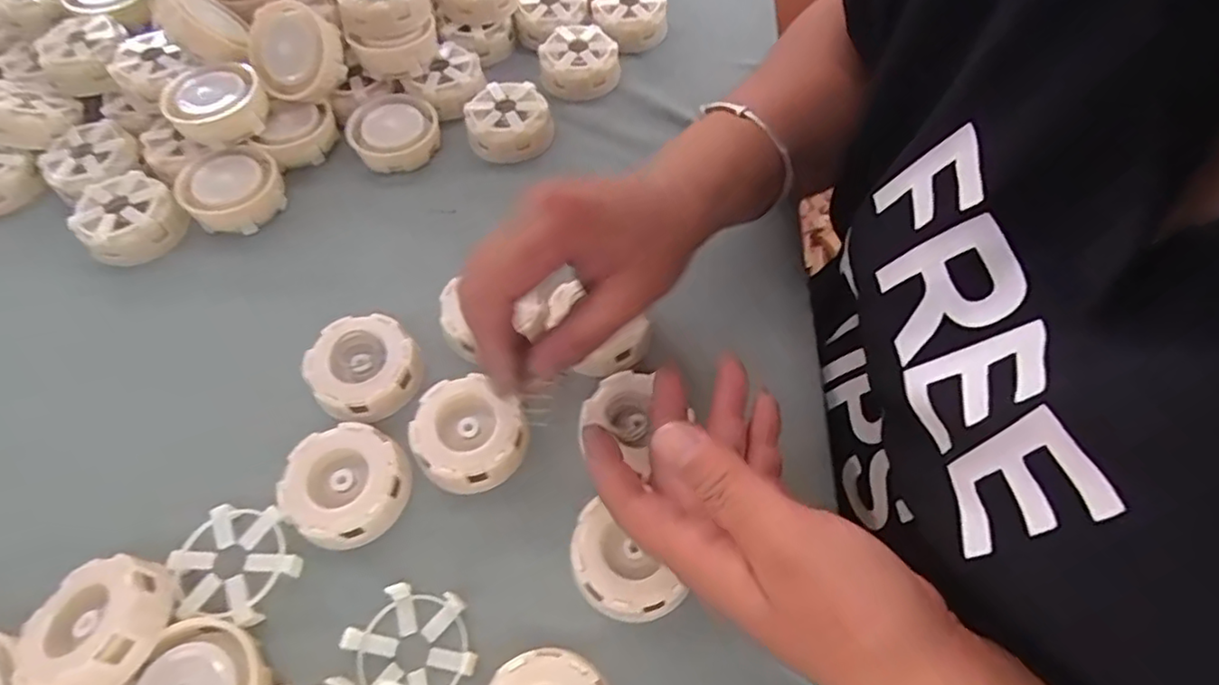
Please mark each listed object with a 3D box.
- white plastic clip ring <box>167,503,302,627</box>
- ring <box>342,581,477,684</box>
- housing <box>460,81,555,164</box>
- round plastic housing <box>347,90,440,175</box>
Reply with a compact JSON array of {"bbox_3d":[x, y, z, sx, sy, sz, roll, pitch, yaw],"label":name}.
[{"bbox_3d":[-0.184,0.109,0.314,0.054,0.010,0.056,0,60,1],"label":"white plastic clip ring"},{"bbox_3d":[-0.092,0.143,0.302,0.056,0.011,0.053,0,60,1],"label":"ring"},{"bbox_3d":[-0.075,-0.163,0.473,0.059,0.032,0.059,0,60,1],"label":"housing"},{"bbox_3d":[-0.159,-0.156,0.472,0.063,0.024,0.063,0,60,1],"label":"round plastic housing"}]

